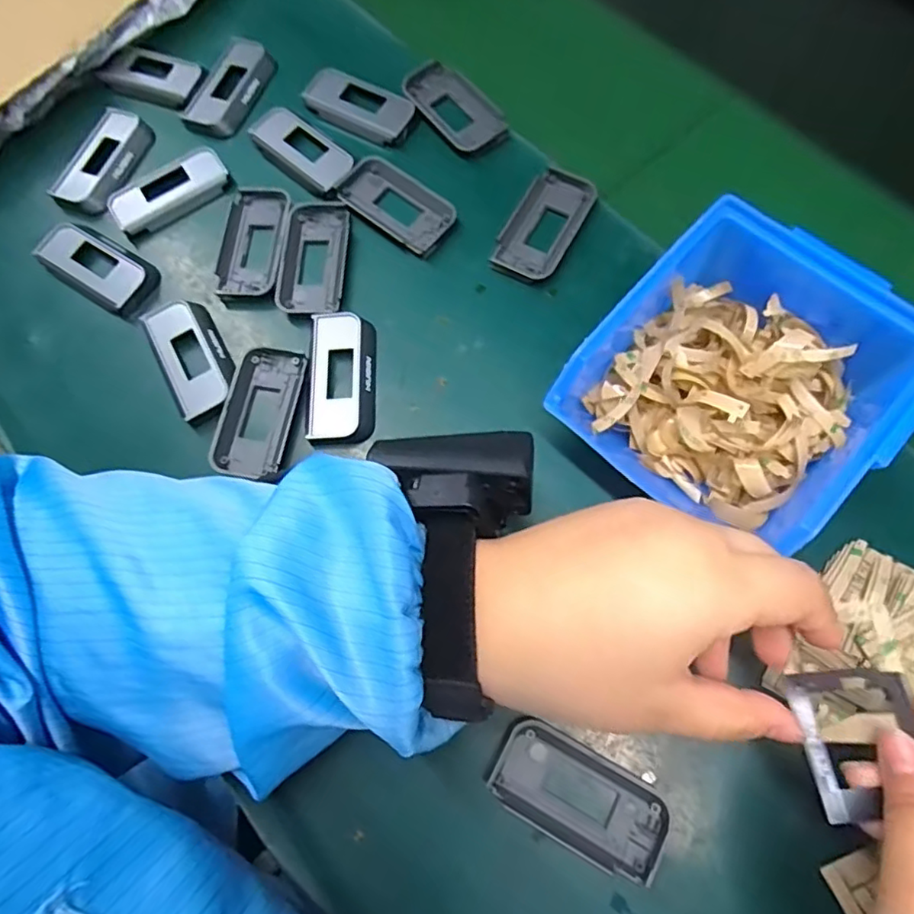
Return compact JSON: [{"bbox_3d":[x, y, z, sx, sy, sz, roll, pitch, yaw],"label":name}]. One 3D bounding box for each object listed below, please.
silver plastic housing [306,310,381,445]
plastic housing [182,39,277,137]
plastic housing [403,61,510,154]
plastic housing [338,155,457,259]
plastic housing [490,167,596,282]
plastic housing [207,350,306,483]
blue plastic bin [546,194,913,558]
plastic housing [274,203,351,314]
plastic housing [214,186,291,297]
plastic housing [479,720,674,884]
[{"bbox_3d":[-0.062,-0.044,0.324,0.036,0.007,0.075,0,71,2],"label":"silver plastic housing"},{"bbox_3d":[-0.152,-0.245,0.392,0.037,0.013,0.073,20,72,8],"label":"plastic housing"},{"bbox_3d":[0.000,-0.226,0.379,0.042,0.006,0.076,-37,74,-11],"label":"plastic housing"},{"bbox_3d":[-0.035,-0.154,0.356,0.073,0.008,0.039,39,76,14],"label":"plastic housing"},{"bbox_3d":[0.052,-0.137,0.347,0.039,0.007,0.076,28,74,11],"label":"plastic housing"},{"bbox_3d":[-0.108,-0.024,0.326,0.036,0.013,0.071,11,71,5],"label":"plastic housing"},{"bbox_3d":[0.130,-0.033,0.281,0.123,0.066,0.134,40,76,14],"label":"blue plastic bin"},{"bbox_3d":[-0.085,-0.119,0.351,0.038,0.009,0.072,3,71,3],"label":"plastic housing"},{"bbox_3d":[-0.122,-0.130,0.354,0.037,0.010,0.073,6,71,4],"label":"plastic housing"},{"bbox_3d":[0.053,0.150,0.258,0.078,0.007,0.039,27,74,10],"label":"plastic housing"}]

